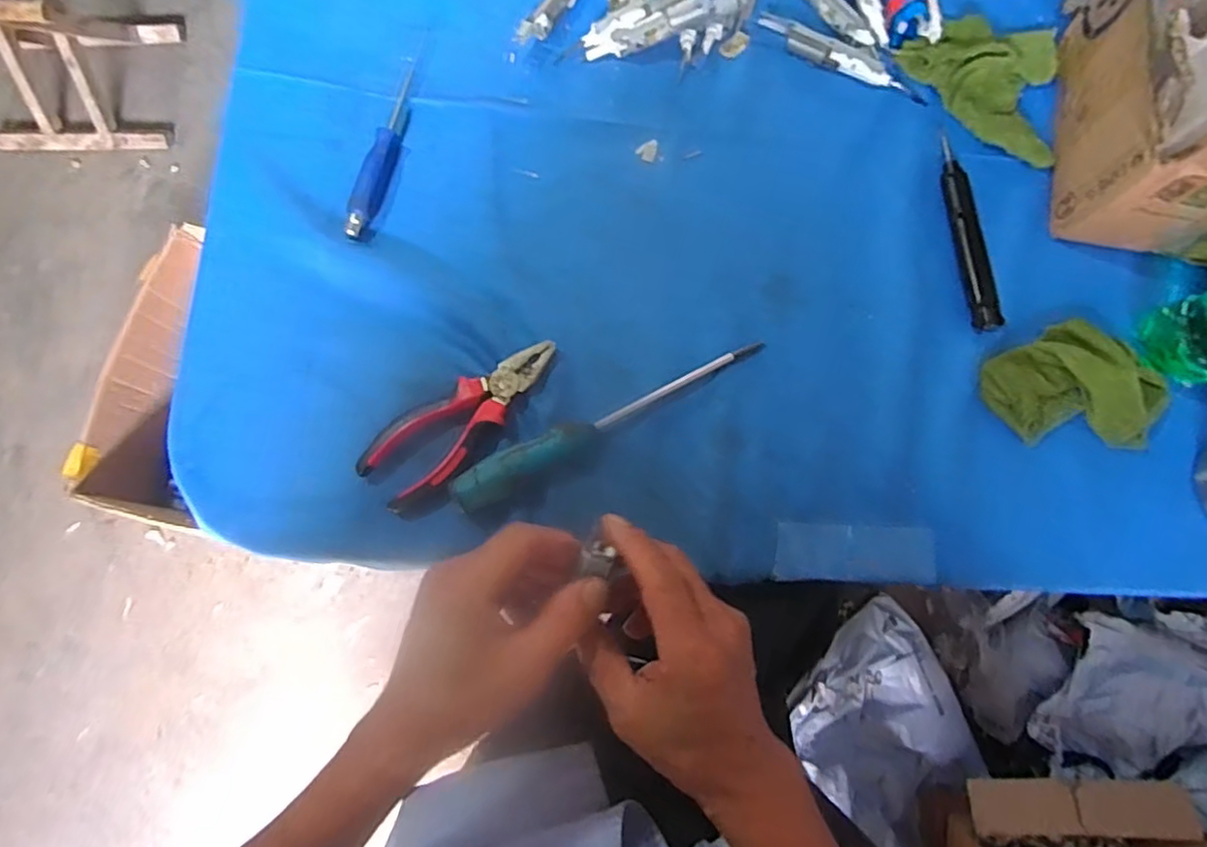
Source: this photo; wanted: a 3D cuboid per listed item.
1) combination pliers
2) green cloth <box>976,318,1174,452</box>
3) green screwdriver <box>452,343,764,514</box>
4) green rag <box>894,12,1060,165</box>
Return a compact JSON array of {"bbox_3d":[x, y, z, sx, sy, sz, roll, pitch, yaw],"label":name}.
[{"bbox_3d":[-0.100,-0.004,0.458,0.158,0.019,0.054,-39,82,-8],"label":"combination pliers"},{"bbox_3d":[0.346,-0.022,0.463,0.115,0.021,0.099,-25,80,-6],"label":"green cloth"},{"bbox_3d":[0.005,-0.004,0.452,0.240,0.025,0.025,-28,80,-6],"label":"green screwdriver"},{"bbox_3d":[0.330,-0.286,0.519,0.108,0.020,0.146,-40,82,-8],"label":"green rag"}]

